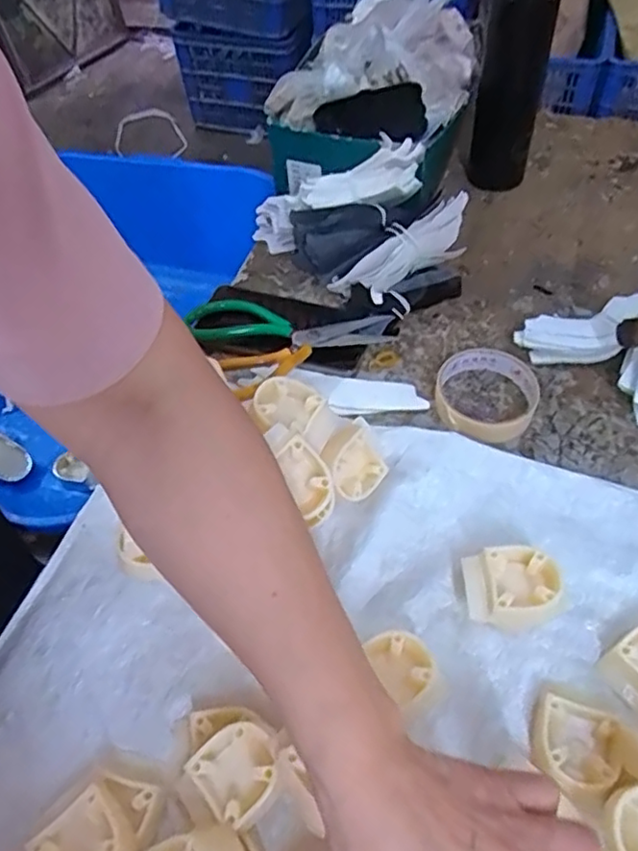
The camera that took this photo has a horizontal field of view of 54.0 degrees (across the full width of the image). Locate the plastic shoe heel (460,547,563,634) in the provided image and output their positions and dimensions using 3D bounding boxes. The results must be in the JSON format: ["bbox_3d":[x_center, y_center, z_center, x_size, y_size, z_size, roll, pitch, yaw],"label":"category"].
[{"bbox_3d":[0.129,0.112,0.422,0.059,0.036,0.050,-2,53,2],"label":"plastic shoe heel"}]

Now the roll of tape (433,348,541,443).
[{"bbox_3d":[0.143,-0.024,0.531,0.086,0.024,0.088,-2,53,2],"label":"roll of tape"}]

